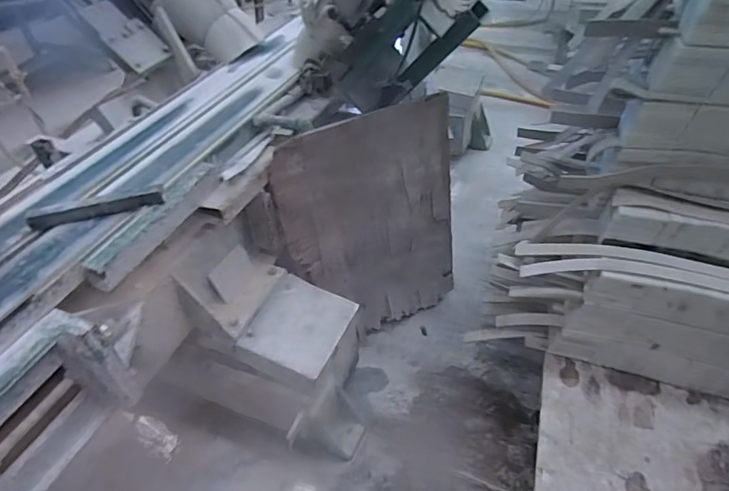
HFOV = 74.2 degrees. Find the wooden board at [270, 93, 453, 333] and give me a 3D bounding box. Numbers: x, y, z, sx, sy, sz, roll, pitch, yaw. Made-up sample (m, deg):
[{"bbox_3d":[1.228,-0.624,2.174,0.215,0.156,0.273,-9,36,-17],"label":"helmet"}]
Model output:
[{"bbox_3d":[0.032,-0.041,1.491,0.547,0.730,0.030,-20,36,-15],"label":"wooden board"}]

